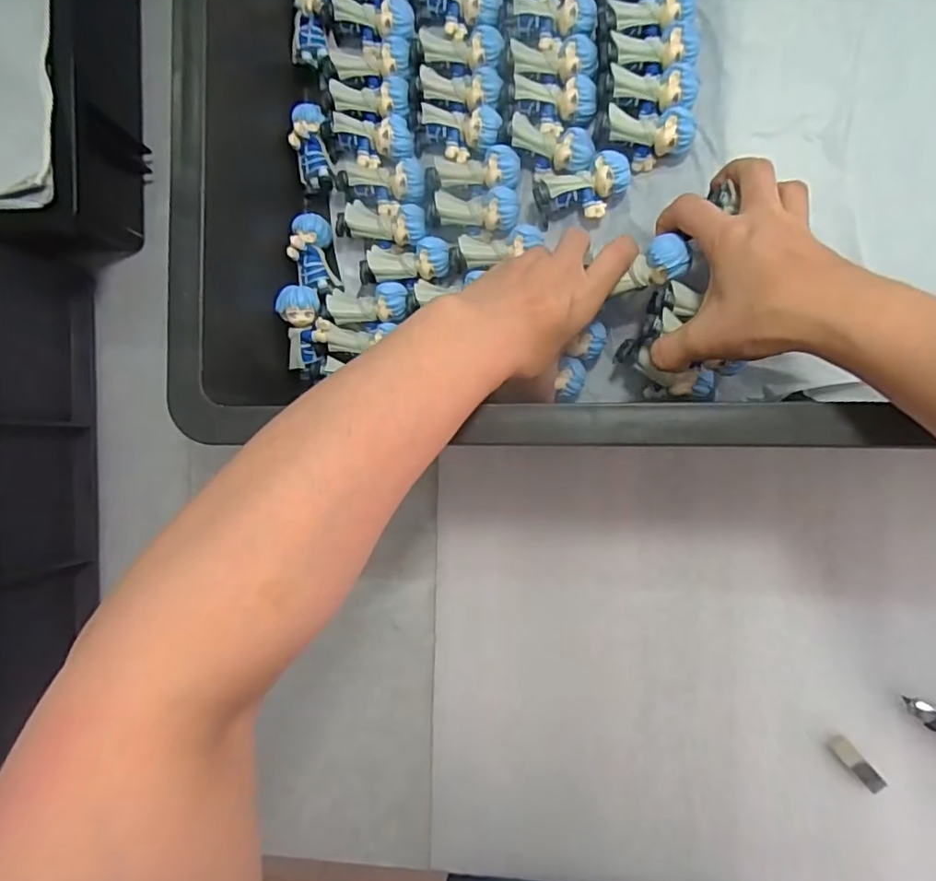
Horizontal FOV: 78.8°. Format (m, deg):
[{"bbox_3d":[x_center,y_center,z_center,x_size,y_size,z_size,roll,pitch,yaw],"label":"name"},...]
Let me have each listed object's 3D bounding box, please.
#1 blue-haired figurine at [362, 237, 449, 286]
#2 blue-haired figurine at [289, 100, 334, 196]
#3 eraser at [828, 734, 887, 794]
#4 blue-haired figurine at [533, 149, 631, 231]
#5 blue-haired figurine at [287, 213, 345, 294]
[{"bbox_3d":[-0.042,-0.124,0.397,0.060,0.024,0.028,-1,90,8],"label":"blue-haired figurine"},{"bbox_3d":[-0.111,-0.210,0.406,0.023,0.020,0.058,-6,89,8],"label":"blue-haired figurine"},{"bbox_3d":[0.253,0.210,0.370,0.012,0.008,0.038,-44,87,6],"label":"eraser"},{"bbox_3d":[0.075,-0.163,0.376,0.063,0.026,0.035,-14,90,19],"label":"blue-haired figurine"},{"bbox_3d":[-0.109,-0.132,0.406,0.026,0.027,0.057,-11,88,8],"label":"blue-haired figurine"}]

